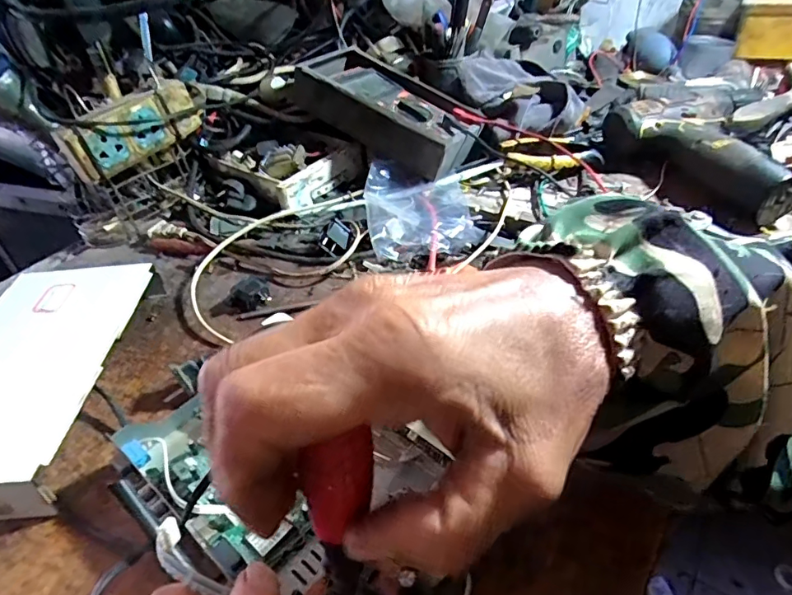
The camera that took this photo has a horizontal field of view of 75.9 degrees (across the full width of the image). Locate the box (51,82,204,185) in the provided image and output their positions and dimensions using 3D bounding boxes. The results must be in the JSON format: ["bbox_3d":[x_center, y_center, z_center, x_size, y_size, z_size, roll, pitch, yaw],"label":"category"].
[{"bbox_3d":[-0.274,-0.177,0.526,0.042,0.057,0.138,25,50,31],"label":"box"}]

